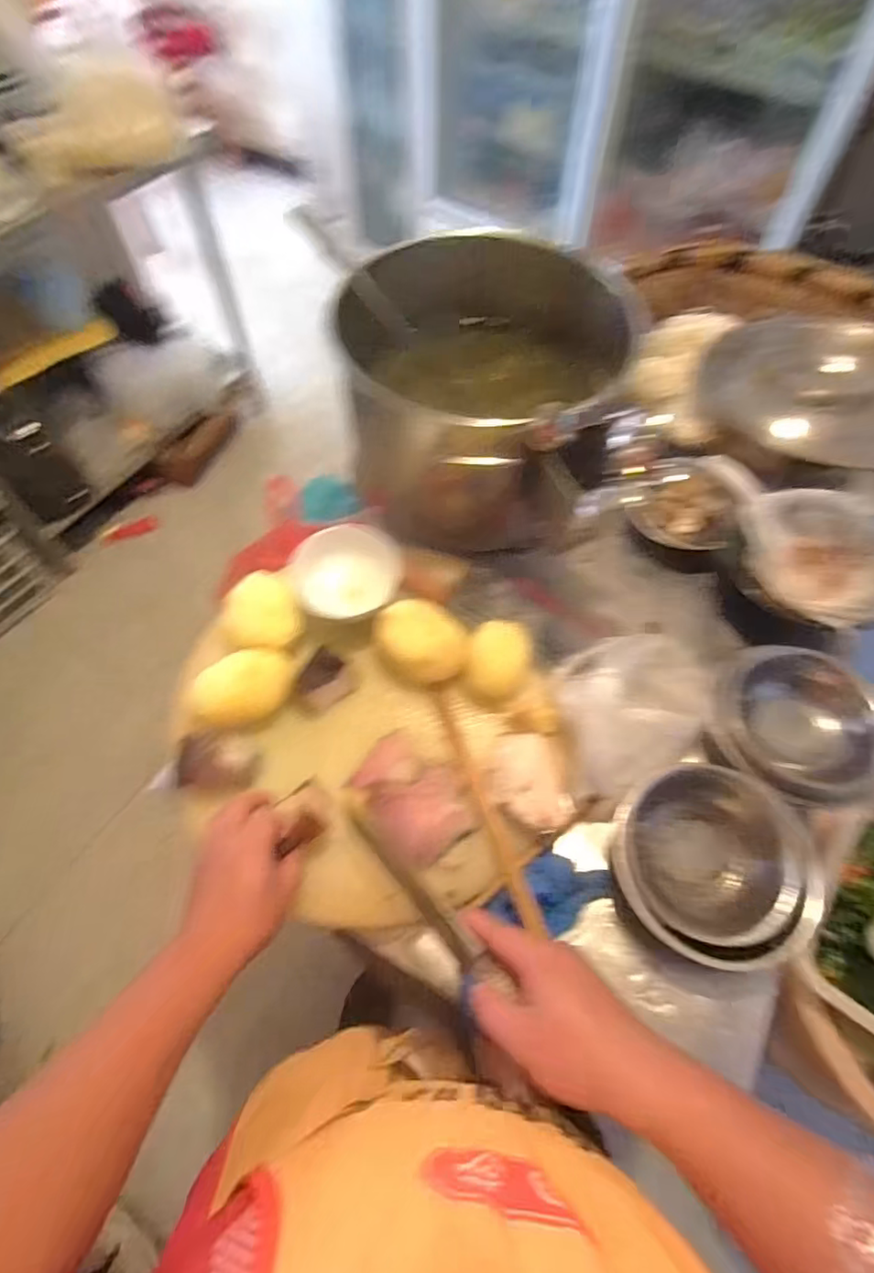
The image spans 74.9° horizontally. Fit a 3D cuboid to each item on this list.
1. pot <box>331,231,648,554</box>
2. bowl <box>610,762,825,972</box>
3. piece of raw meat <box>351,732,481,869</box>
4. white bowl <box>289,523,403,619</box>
[{"bbox_3d":[0.050,-0.294,0.702,0.325,0.204,0.300,22,63,12],"label":"pot"},{"bbox_3d":[0.244,0.205,0.515,0.174,0.054,0.159,0,61,0],"label":"bowl"},{"bbox_3d":[-0.023,0.145,0.536,0.090,0.027,0.120,-31,65,-16],"label":"piece of raw meat"},{"bbox_3d":[-0.096,-0.065,0.611,0.112,0.054,0.091,-14,62,-7],"label":"white bowl"}]

